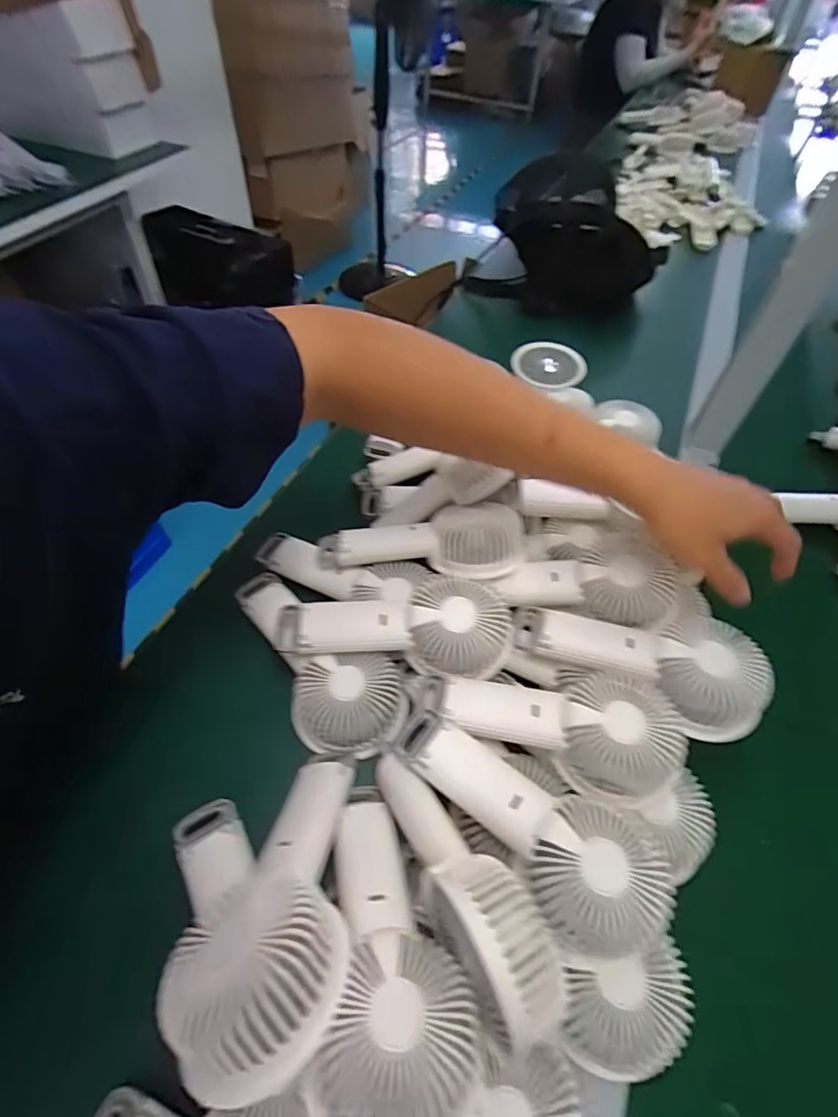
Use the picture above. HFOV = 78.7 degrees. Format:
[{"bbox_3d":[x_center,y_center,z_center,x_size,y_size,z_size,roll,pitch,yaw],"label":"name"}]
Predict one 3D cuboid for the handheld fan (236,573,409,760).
[{"bbox_3d":[-0.095,0.084,0.420,0.188,0.043,0.082,35,58,21],"label":"handheld fan"}]

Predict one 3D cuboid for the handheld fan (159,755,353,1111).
[{"bbox_3d":[-0.074,0.187,0.293,0.079,0.035,0.168,9,26,3],"label":"handheld fan"}]

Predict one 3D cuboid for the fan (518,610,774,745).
[{"bbox_3d":[0.166,0.070,0.389,0.180,0.038,0.087,15,53,8],"label":"fan"}]

